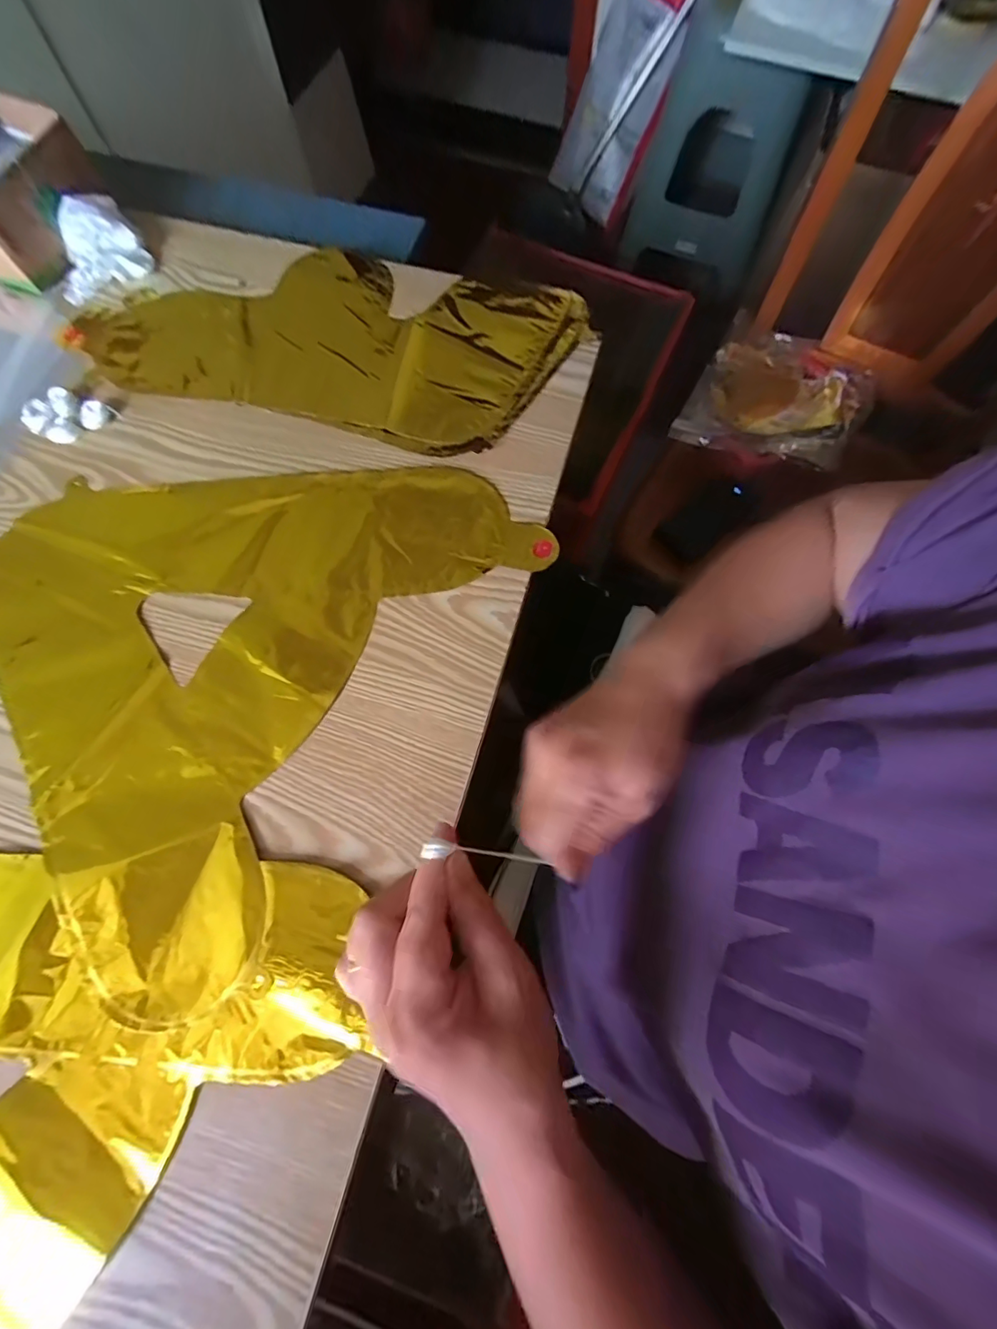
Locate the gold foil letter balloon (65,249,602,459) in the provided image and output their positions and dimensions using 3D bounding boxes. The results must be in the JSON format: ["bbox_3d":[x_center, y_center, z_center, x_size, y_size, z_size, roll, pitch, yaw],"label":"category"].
[{"bbox_3d":[-0.148,-0.293,0.436,0.415,0.011,0.199,14,72,5],"label":"gold foil letter balloon"}]

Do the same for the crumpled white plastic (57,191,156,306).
[{"bbox_3d":[-0.365,-0.375,0.451,0.082,0.036,0.067,-32,74,-10],"label":"crumpled white plastic"}]

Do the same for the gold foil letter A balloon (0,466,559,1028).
[{"bbox_3d":[-0.201,-0.030,0.351,0.327,0.004,0.381,32,74,11],"label":"gold foil letter A balloon"}]

